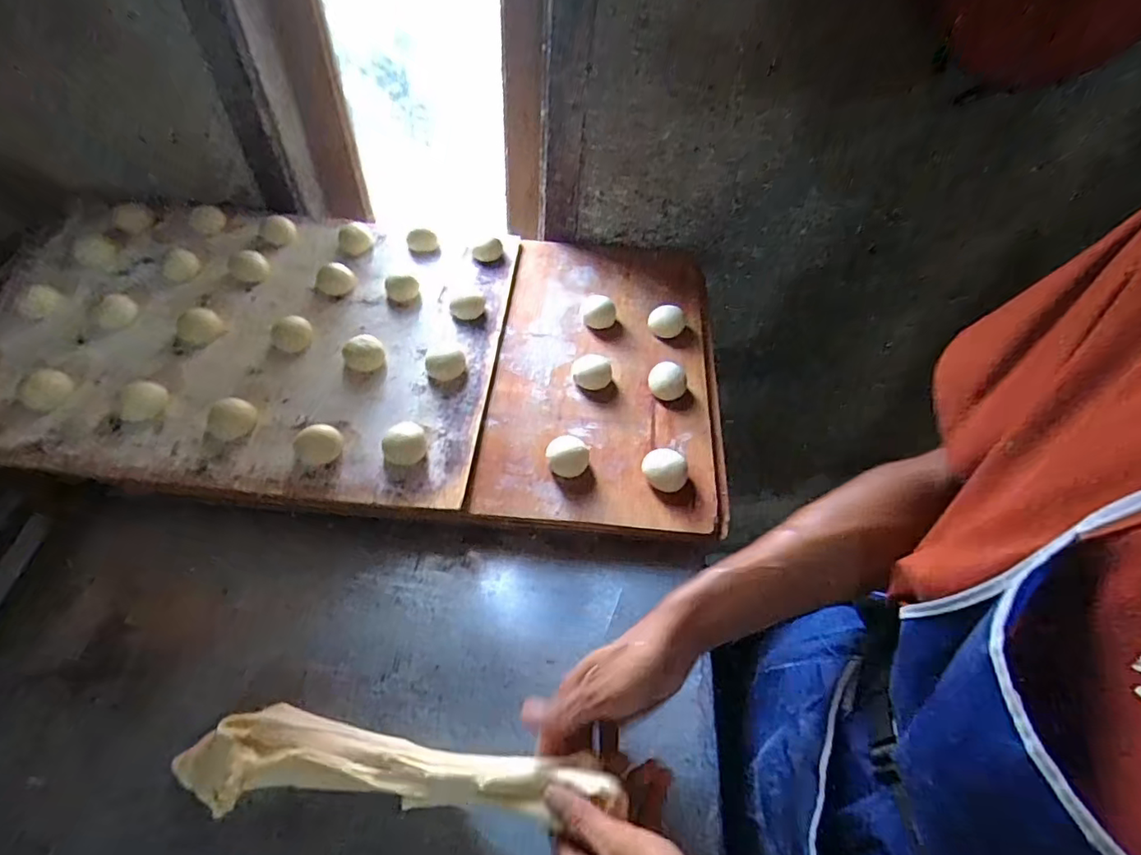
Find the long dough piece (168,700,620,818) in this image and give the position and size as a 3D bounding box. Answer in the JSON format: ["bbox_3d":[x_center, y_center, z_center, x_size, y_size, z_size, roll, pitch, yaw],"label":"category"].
[{"bbox_3d":[-0.124,0.242,0.398,0.316,0.043,0.059,-1,56,11],"label":"long dough piece"}]

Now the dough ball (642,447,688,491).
[{"bbox_3d":[0.093,0.042,0.553,0.044,0.029,0.038,19,58,9],"label":"dough ball"}]

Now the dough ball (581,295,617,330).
[{"bbox_3d":[0.034,-0.139,0.686,0.041,0.033,0.044,1,57,-2],"label":"dough ball"}]

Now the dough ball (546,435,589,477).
[{"bbox_3d":[-0.003,0.029,0.554,0.041,0.024,0.039,1,57,-2],"label":"dough ball"}]

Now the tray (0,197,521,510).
[{"bbox_3d":[-0.386,-0.122,0.643,0.607,0.047,0.416,5,57,0],"label":"tray"}]

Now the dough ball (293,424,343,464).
[{"bbox_3d":[-0.242,0.017,0.540,0.041,0.021,0.033,-34,64,-22],"label":"dough ball"}]

